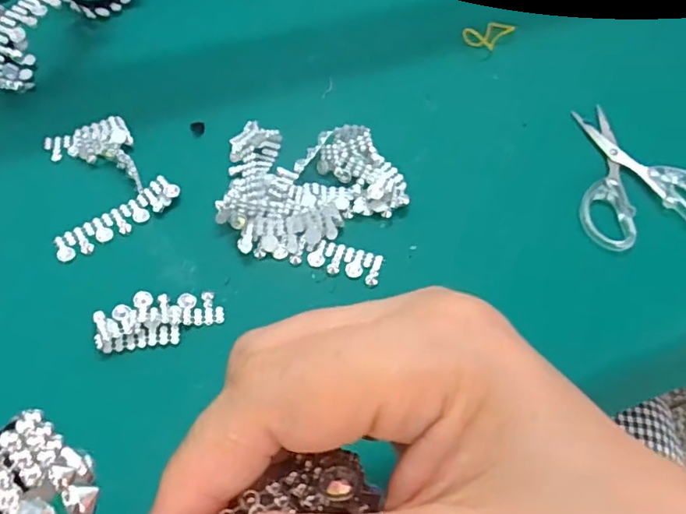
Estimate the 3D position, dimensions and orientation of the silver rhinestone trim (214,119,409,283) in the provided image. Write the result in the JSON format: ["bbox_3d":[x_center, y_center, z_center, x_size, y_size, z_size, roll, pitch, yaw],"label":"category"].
[{"bbox_3d":[-0.020,-0.038,0.351,0.108,0.023,0.096,10,61,4],"label":"silver rhinestone trim"}]

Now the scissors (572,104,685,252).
[{"bbox_3d":[0.185,-0.058,0.375,0.084,0.017,0.108,-13,62,-9],"label":"scissors"}]

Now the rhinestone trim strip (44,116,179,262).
[{"bbox_3d":[-0.146,-0.049,0.355,0.073,0.011,0.093,-15,62,-10],"label":"rhinestone trim strip"}]

